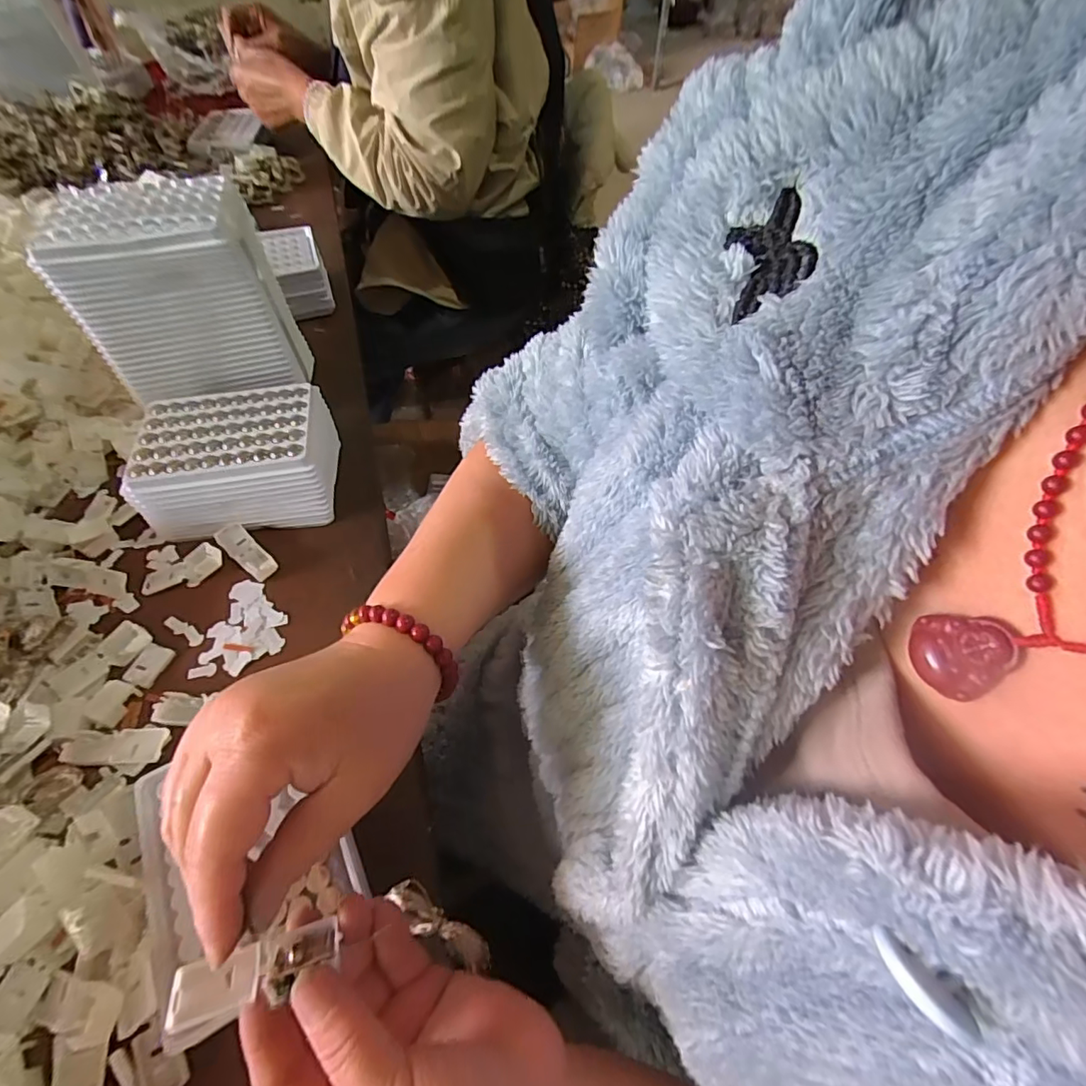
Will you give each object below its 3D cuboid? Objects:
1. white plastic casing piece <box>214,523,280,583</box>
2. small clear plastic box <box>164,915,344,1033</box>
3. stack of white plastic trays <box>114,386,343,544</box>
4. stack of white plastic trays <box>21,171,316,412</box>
[{"bbox_3d":[-0.225,0.006,0.392,0.057,0.008,0.020,37,62,22],"label":"white plastic casing piece"},{"bbox_3d":[-0.107,0.156,0.192,0.054,0.013,0.018,-10,54,-26],"label":"small clear plastic box"},{"bbox_3d":[-0.231,-0.065,0.407,0.136,0.059,0.097,-8,55,-7],"label":"stack of white plastic trays"},{"bbox_3d":[-0.287,-0.192,0.418,0.138,0.135,0.082,-17,57,-12],"label":"stack of white plastic trays"}]

